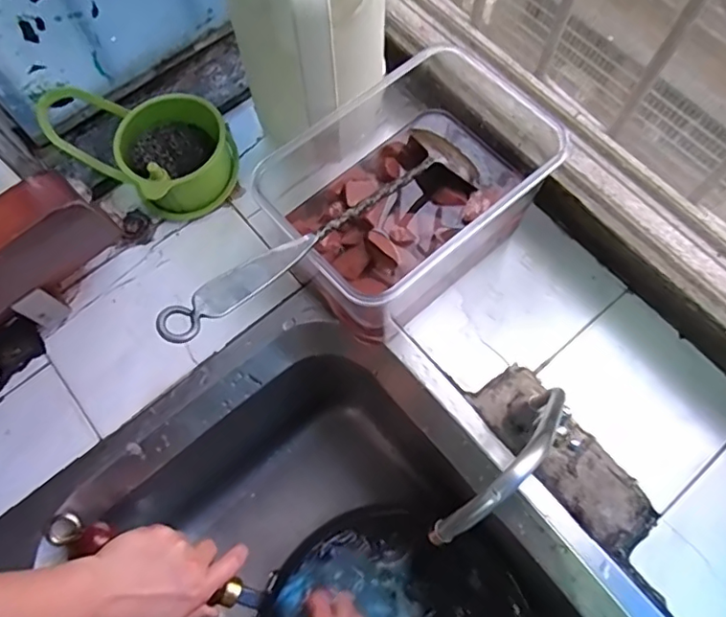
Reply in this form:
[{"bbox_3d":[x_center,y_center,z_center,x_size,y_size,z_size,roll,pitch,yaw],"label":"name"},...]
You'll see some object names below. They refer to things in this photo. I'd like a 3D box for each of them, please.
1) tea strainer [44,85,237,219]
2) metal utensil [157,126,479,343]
[{"bbox_3d":[-0.205,-0.164,0.544,0.162,0.088,0.111,31,72,13],"label":"tea strainer"},{"bbox_3d":[-0.017,-0.063,0.413,0.059,0.027,0.307,40,53,15],"label":"metal utensil"}]

